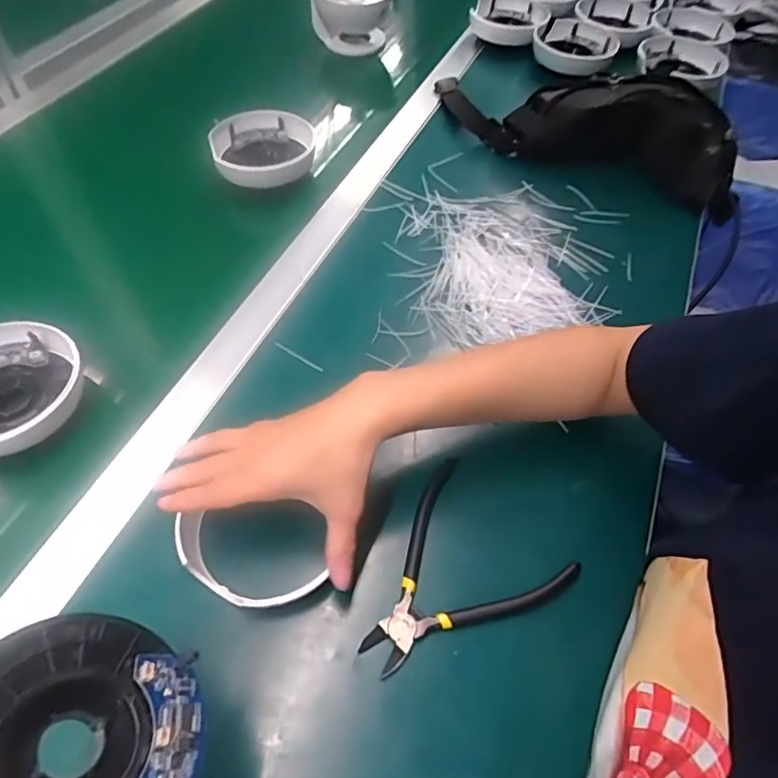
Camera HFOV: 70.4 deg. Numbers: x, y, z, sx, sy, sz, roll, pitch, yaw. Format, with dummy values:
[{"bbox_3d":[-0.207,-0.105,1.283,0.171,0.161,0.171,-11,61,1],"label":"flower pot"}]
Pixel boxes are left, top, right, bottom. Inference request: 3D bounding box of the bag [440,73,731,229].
[{"bbox_3d":[0.235,-0.330,0.659,0.387,0.097,0.118,26,58,14],"label":"bag"}]

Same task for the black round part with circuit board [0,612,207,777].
[{"bbox_3d":[-0.131,0.145,0.228,0.101,0.014,0.096,24,36,-19],"label":"black round part with circuit board"}]

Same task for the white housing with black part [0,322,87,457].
[{"bbox_3d":[-0.305,0.000,0.439,0.114,0.035,0.121,30,59,16],"label":"white housing with black part"}]

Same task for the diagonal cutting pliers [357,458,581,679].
[{"bbox_3d":[0.039,0.128,0.377,0.139,0.010,0.117,-36,65,-24],"label":"diagonal cutting pliers"}]

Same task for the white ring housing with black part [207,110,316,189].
[{"bbox_3d":[-0.146,-0.268,0.626,0.112,0.037,0.111,3,56,-1],"label":"white ring housing with black part"}]

